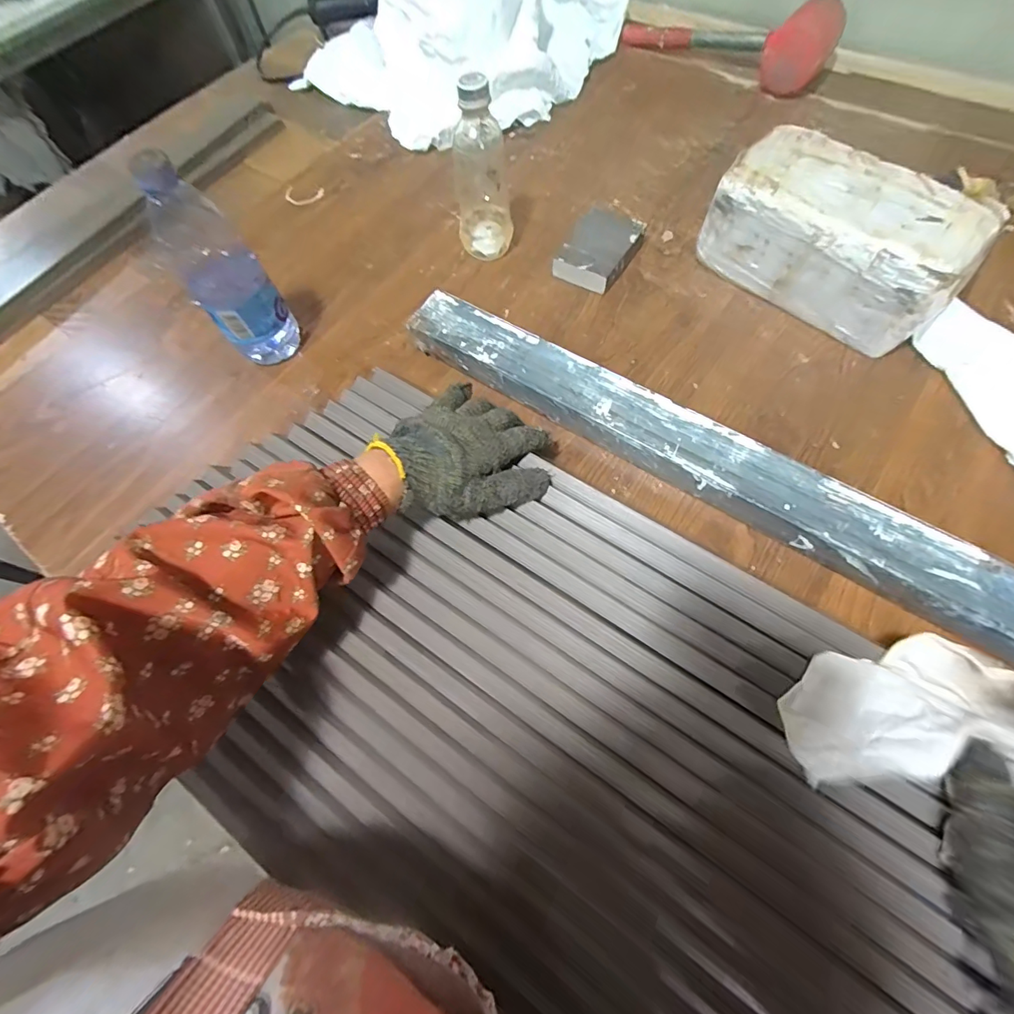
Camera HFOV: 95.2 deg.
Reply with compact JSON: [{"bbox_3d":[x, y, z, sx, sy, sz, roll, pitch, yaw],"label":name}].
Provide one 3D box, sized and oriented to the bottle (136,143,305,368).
[{"bbox_3d":[-0.272,-0.221,0.438,0.059,0.188,0.072,41,74,19],"label":"bottle"}]

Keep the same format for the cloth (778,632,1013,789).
[{"bbox_3d":[0.242,0.121,0.283,0.129,0.039,0.077,-3,66,2],"label":"cloth"}]

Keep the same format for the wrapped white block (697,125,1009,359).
[{"bbox_3d":[0.327,-0.266,0.468,0.103,0.108,0.239,-39,69,-13],"label":"wrapped white block"}]

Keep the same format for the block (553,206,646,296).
[{"bbox_3d":[0.109,-0.301,0.539,0.067,0.028,0.104,30,71,16],"label":"block"}]

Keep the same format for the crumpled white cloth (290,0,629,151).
[{"bbox_3d":[-0.067,-0.786,0.675,0.419,0.207,0.464,35,72,17],"label":"crumpled white cloth"}]

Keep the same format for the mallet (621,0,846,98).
[{"bbox_3d":[0.324,-0.694,0.671,0.312,0.078,0.102,40,74,19],"label":"mallet"}]

